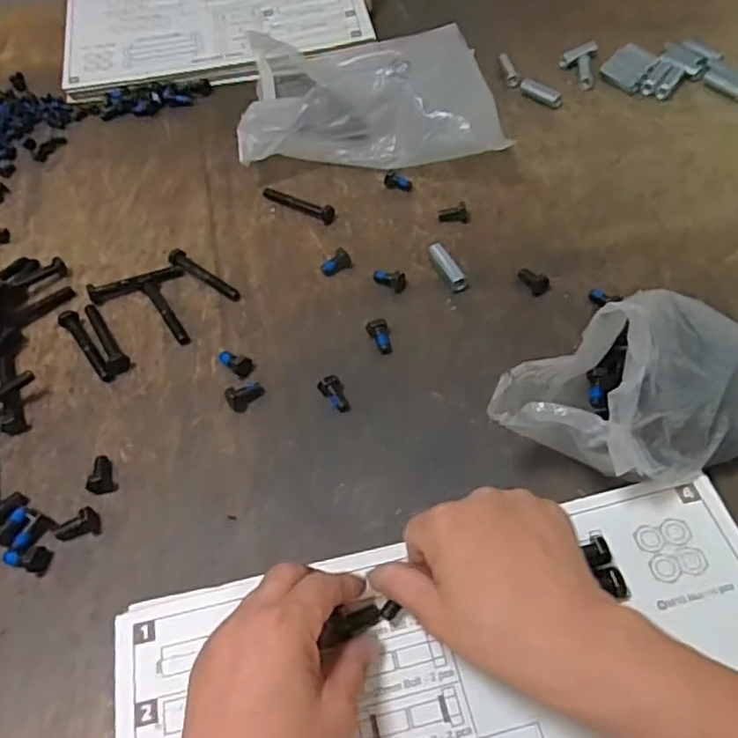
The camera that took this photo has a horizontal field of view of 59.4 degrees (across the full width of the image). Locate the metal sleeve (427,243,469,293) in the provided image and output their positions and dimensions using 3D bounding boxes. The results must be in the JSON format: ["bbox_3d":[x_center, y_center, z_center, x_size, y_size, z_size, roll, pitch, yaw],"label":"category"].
[{"bbox_3d":[0.067,-0.087,0.549,0.014,0.011,0.048,-25,66,-14],"label":"metal sleeve"}]

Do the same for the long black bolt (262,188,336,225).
[{"bbox_3d":[-0.068,-0.160,0.619,0.082,0.012,0.016,28,59,24],"label":"long black bolt"}]

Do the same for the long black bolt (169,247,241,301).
[{"bbox_3d":[-0.144,-0.082,0.563,0.081,0.012,0.016,32,61,26],"label":"long black bolt"}]

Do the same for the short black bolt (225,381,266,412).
[{"bbox_3d":[-0.092,0.020,0.483,0.028,0.015,0.015,-24,54,-13],"label":"short black bolt"}]

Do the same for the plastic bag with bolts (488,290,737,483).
[{"bbox_3d":[0.177,0.016,0.390,0.187,0.131,0.076,-19,53,-9],"label":"plastic bag with bolts"}]

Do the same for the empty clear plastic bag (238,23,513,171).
[{"bbox_3d":[-0.002,-0.284,0.672,0.252,0.071,0.189,0,52,5],"label":"empty clear plastic bag"}]

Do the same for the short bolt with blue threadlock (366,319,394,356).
[{"bbox_3d":[0.009,-0.025,0.508,0.018,0.018,0.025,-11,52,-3],"label":"short bolt with blue threadlock"}]

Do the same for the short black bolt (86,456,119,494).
[{"bbox_3d":[-0.185,0.072,0.450,0.018,0.011,0.029,-7,52,-1],"label":"short black bolt"}]

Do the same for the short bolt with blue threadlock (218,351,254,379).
[{"bbox_3d":[-0.102,-0.006,0.504,0.027,0.014,0.017,35,63,27],"label":"short bolt with blue threadlock"}]

